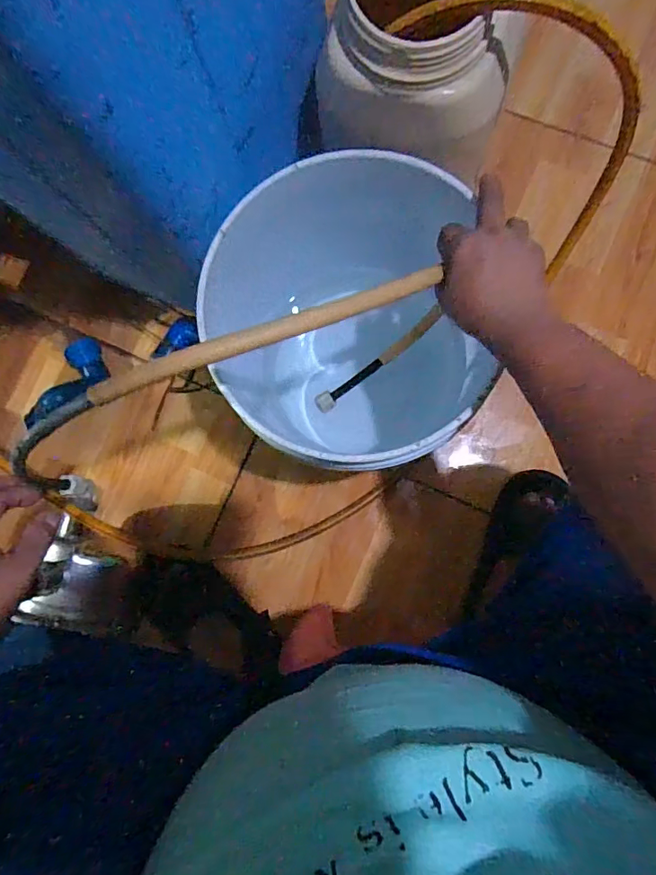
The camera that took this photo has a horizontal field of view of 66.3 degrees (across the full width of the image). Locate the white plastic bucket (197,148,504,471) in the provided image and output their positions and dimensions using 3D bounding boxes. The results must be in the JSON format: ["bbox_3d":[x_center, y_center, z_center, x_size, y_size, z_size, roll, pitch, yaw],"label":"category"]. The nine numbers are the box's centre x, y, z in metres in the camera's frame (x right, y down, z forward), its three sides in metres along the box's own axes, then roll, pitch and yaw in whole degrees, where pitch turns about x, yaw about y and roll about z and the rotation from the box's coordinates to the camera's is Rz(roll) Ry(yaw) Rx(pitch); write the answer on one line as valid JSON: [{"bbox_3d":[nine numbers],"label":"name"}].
[{"bbox_3d":[0.031,-0.118,0.618,0.277,0.319,0.280,0,84,5],"label":"white plastic bucket"}]

